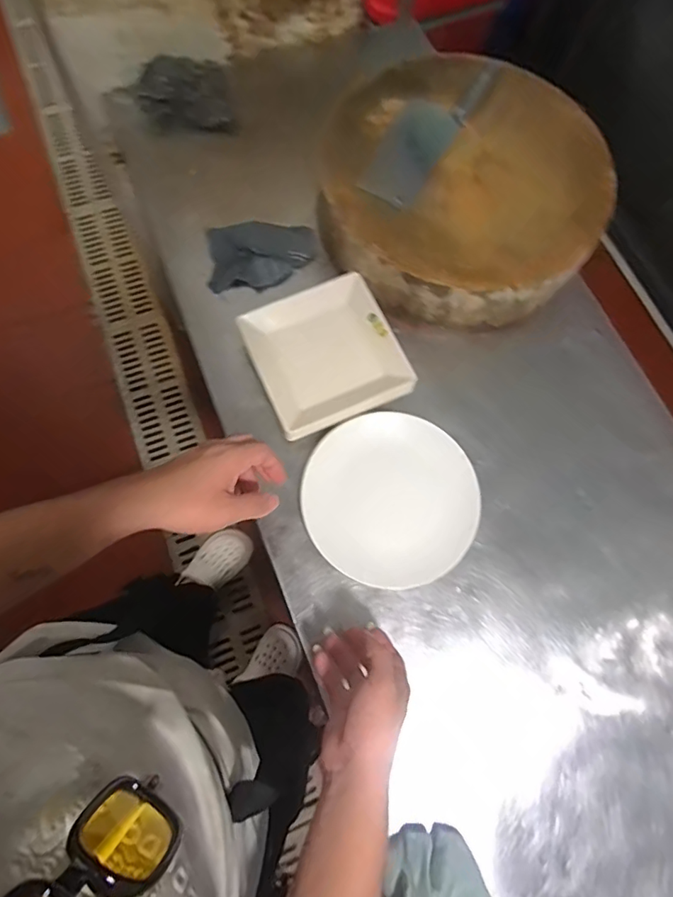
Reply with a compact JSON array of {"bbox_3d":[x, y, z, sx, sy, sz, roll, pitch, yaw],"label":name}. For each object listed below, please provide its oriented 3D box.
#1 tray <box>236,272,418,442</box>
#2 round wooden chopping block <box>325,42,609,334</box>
[{"bbox_3d":[-0.015,-0.128,0.691,0.189,0.039,0.189,-22,74,-10],"label":"tray"},{"bbox_3d":[0.182,-0.378,0.738,0.387,0.100,0.394,1,72,-2],"label":"round wooden chopping block"}]

